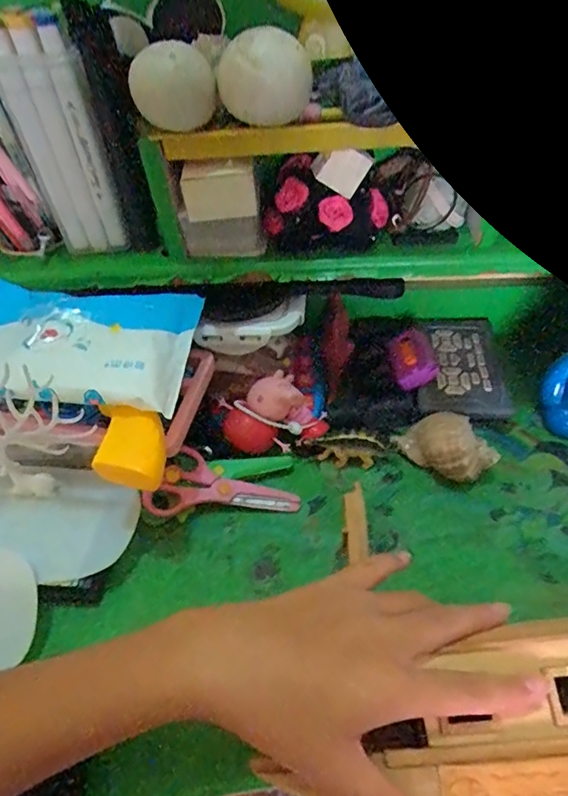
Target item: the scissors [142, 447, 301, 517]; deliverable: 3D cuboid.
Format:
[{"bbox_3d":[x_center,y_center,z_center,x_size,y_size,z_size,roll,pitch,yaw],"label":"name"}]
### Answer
[{"bbox_3d":[-0.048,0.075,0.413,0.120,0.018,0.055,8,46,-5],"label":"scissors"}]

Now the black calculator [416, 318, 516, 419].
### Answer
[{"bbox_3d":[0.171,-0.037,0.492,0.082,0.016,0.138,2,46,7],"label":"black calculator"}]

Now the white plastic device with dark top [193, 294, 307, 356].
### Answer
[{"bbox_3d":[-0.020,-0.056,0.411,0.098,0.028,0.032,-24,49,-18],"label":"white plastic device with dark top"}]

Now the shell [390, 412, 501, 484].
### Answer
[{"bbox_3d":[0.135,0.038,0.418,0.046,0.038,0.071,-28,50,-21],"label":"shell"}]

